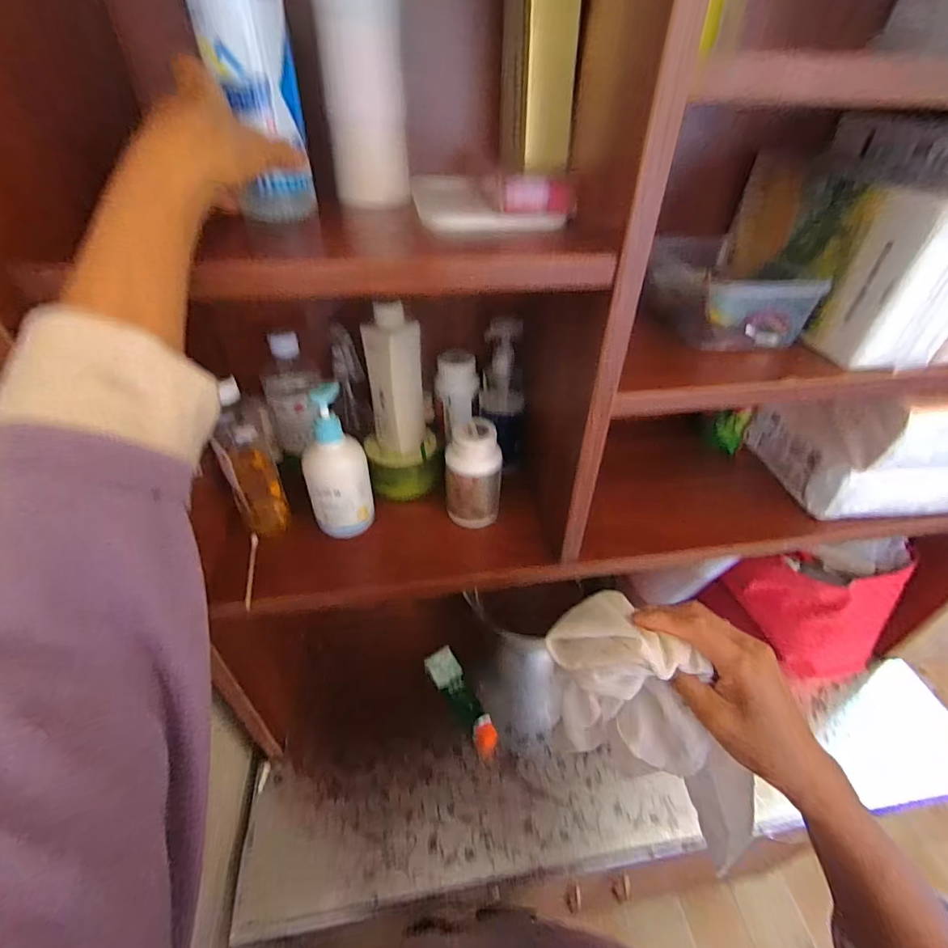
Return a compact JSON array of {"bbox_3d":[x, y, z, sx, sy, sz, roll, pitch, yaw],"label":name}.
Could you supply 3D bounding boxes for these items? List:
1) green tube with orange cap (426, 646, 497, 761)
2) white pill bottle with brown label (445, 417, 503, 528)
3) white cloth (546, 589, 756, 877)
[{"bbox_3d":[-0.015,0.342,0.705,0.046,0.028,0.170,-24,46,-26],"label":"green tube with orange cap"},{"bbox_3d":[-0.001,0.002,0.520,0.065,0.114,0.054,1,41,0],"label":"white pill bottle with brown label"},{"bbox_3d":[0.131,0.186,0.345,0.073,0.101,0.198,-38,95,-37],"label":"white cloth"}]

